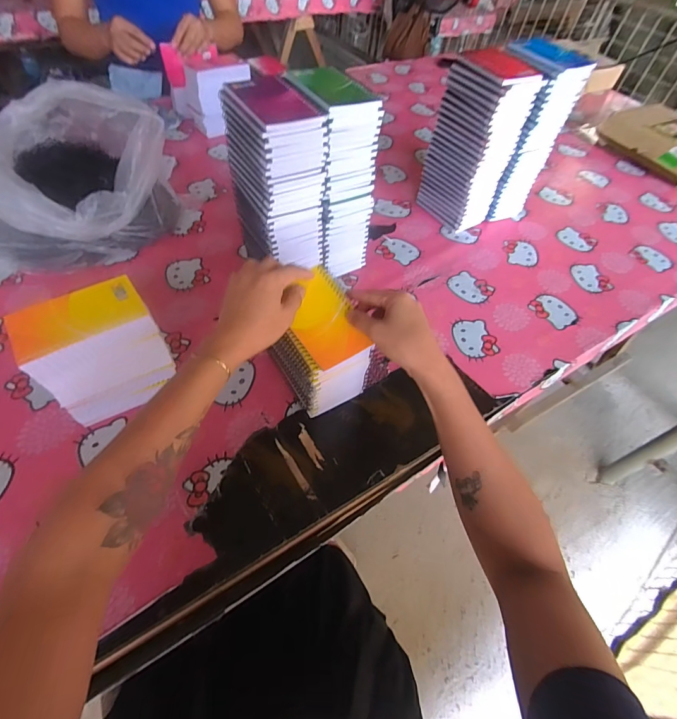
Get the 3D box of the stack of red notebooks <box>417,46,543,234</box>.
[{"bbox_3d":[0.261,-0.418,0.761,0.097,0.290,0.139,-27,60,-21],"label":"stack of red notebooks"}]

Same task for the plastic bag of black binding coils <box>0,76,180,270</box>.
[{"bbox_3d":[-0.481,-0.302,0.662,0.310,0.204,0.267,17,55,9],"label":"plastic bag of black binding coils"}]

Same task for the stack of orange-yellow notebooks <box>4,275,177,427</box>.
[{"bbox_3d":[-0.286,-0.004,0.482,0.131,0.153,0.081,-25,61,-22],"label":"stack of orange-yellow notebooks"}]

